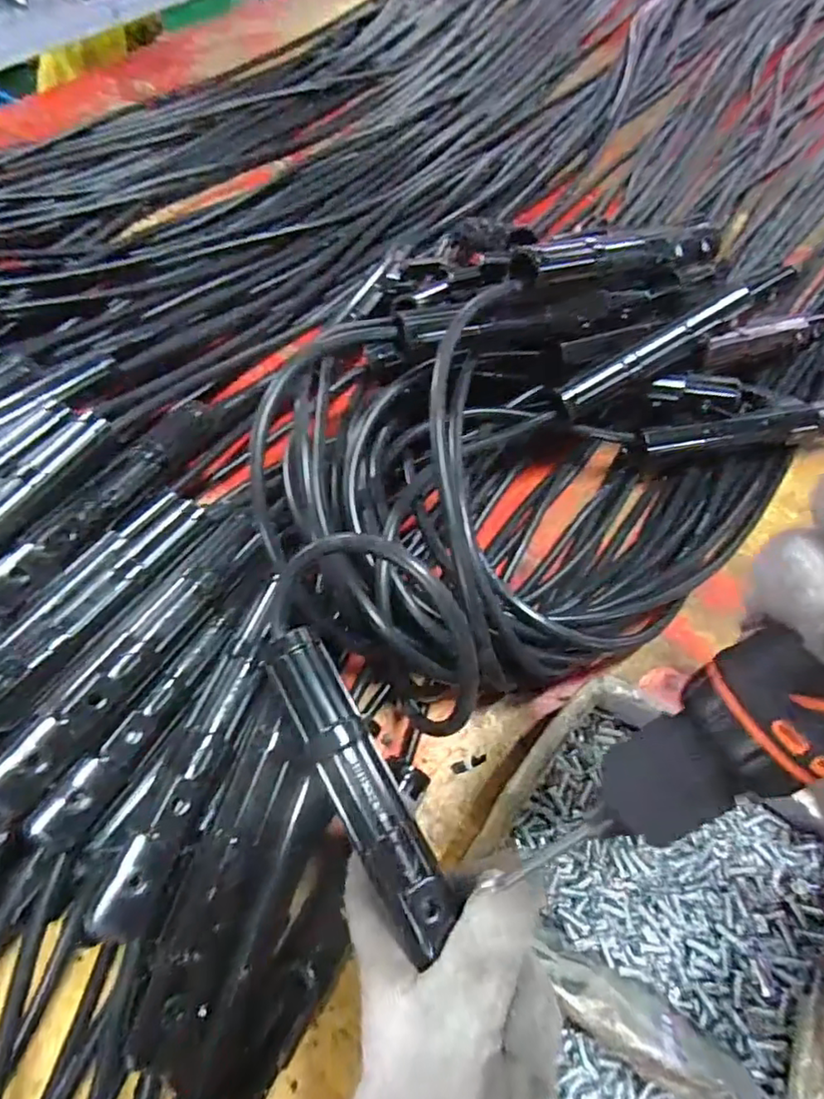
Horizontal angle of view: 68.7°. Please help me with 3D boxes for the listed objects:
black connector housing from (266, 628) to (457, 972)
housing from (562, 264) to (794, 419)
[{"bbox_3d":[-0.026,0.105,0.280,0.028,0.015,0.151,-27,71,-13],"label":"black connector housing"},{"bbox_3d":[0.190,-0.151,0.435,0.183,0.016,0.022,-31,63,3],"label":"housing"}]

